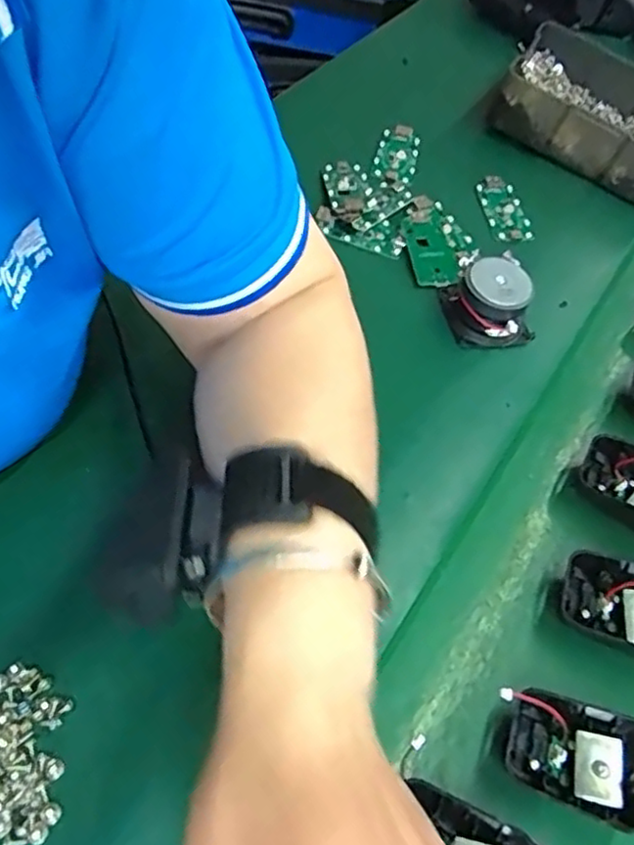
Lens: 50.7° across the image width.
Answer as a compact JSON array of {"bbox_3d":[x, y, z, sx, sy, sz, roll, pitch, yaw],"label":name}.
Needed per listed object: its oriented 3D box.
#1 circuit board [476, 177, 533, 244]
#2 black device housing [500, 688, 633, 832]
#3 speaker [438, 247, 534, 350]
[{"bbox_3d":[0.141,-0.161,0.504,0.032,0.005,0.066,-4,55,-8],"label":"circuit board"},{"bbox_3d":[0.119,0.148,0.299,0.069,0.028,0.041,26,57,13],"label":"black device housing"},{"bbox_3d":[0.112,-0.079,0.428,0.053,0.035,0.052,-8,56,-11],"label":"speaker"}]

